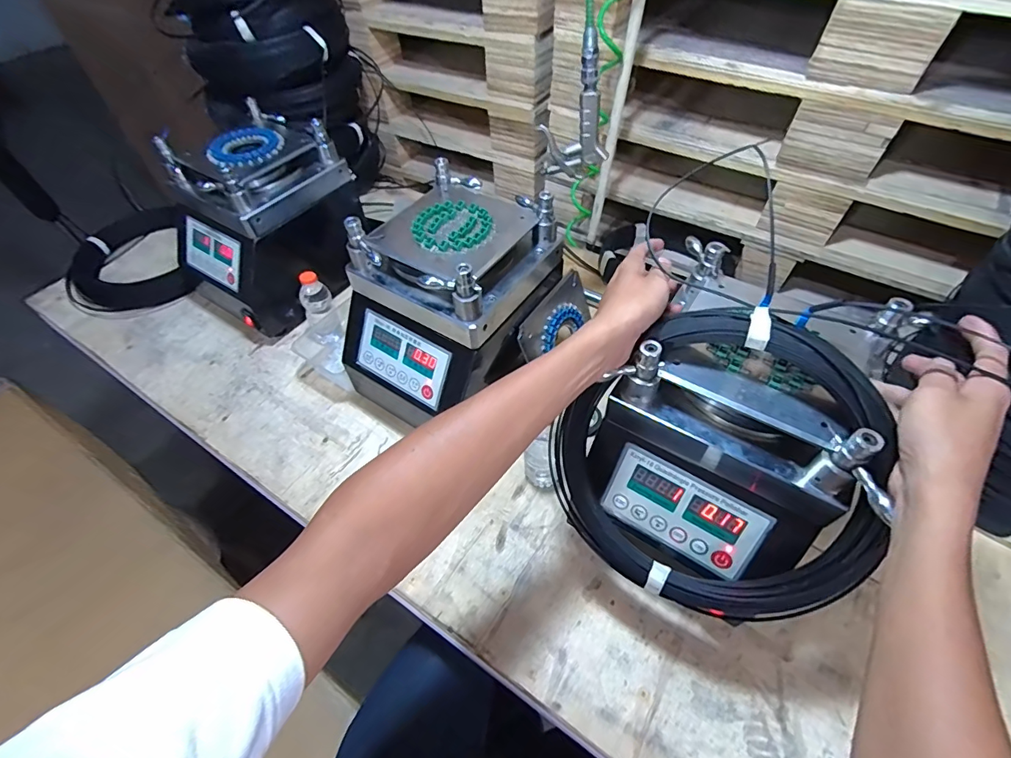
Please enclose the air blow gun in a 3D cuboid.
[{"bbox_3d":[0.092,-0.350,0.595,0.087,0.166,0.027,1,53,5],"label":"air blow gun"}]

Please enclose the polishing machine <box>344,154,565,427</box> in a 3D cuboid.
[{"bbox_3d":[-0.078,-0.096,0.669,0.215,0.268,0.270,29,60,23],"label":"polishing machine"}]

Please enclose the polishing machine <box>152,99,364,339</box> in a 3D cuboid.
[{"bbox_3d":[-0.446,-0.297,0.852,0.262,0.274,0.308,34,62,26],"label":"polishing machine"}]

